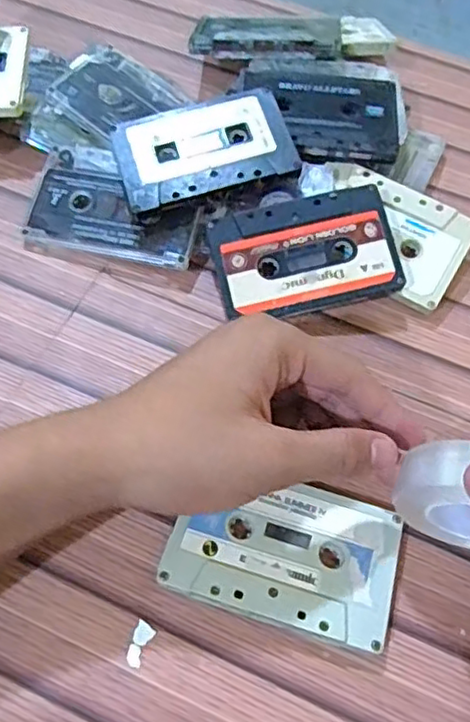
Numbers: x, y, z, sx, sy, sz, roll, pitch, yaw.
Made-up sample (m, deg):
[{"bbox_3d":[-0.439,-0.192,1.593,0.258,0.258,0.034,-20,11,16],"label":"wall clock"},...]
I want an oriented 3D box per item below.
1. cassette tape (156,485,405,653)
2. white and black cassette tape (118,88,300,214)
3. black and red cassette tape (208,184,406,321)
[{"bbox_3d":[0.023,0.086,0.297,0.099,0.011,0.064,17,59,6],"label":"cassette tape"},{"bbox_3d":[-0.018,-0.124,0.379,0.098,0.007,0.065,-17,70,-2],"label":"white and black cassette tape"},{"bbox_3d":[0.040,-0.060,0.366,0.100,0.007,0.063,-12,79,-1],"label":"black and red cassette tape"}]

